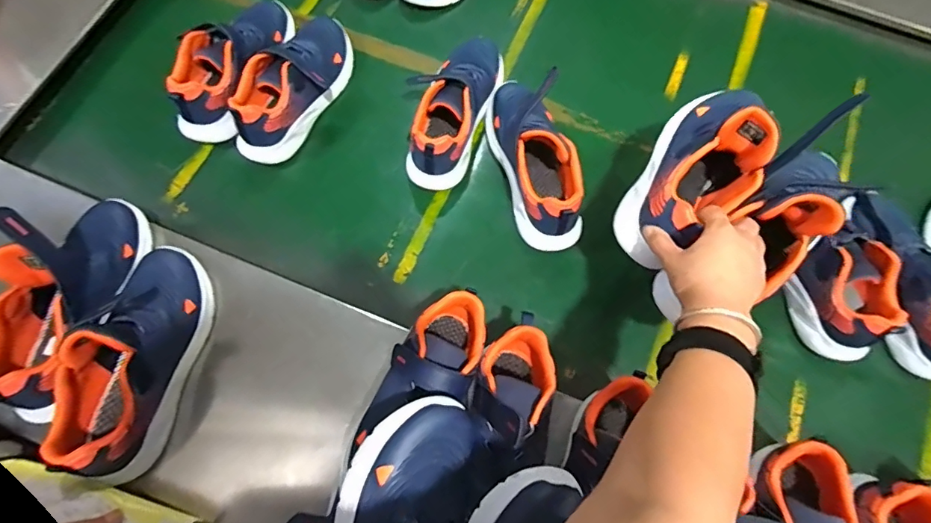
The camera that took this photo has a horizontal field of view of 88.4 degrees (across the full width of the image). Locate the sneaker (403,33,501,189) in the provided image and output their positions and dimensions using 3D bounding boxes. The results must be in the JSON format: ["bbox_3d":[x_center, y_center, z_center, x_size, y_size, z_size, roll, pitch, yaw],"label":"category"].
[{"bbox_3d":[-0.010,-0.223,0.676,0.078,0.094,0.243,19,71,6],"label":"sneaker"}]

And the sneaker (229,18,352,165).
[{"bbox_3d":[-0.246,-0.257,0.691,0.087,0.099,0.245,25,72,8],"label":"sneaker"}]

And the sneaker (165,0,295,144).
[{"bbox_3d":[-0.341,-0.296,0.703,0.107,0.099,0.237,11,70,3],"label":"sneaker"}]

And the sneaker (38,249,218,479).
[{"bbox_3d":[-0.348,0.097,0.501,0.080,0.092,0.246,12,70,3],"label":"sneaker"}]

